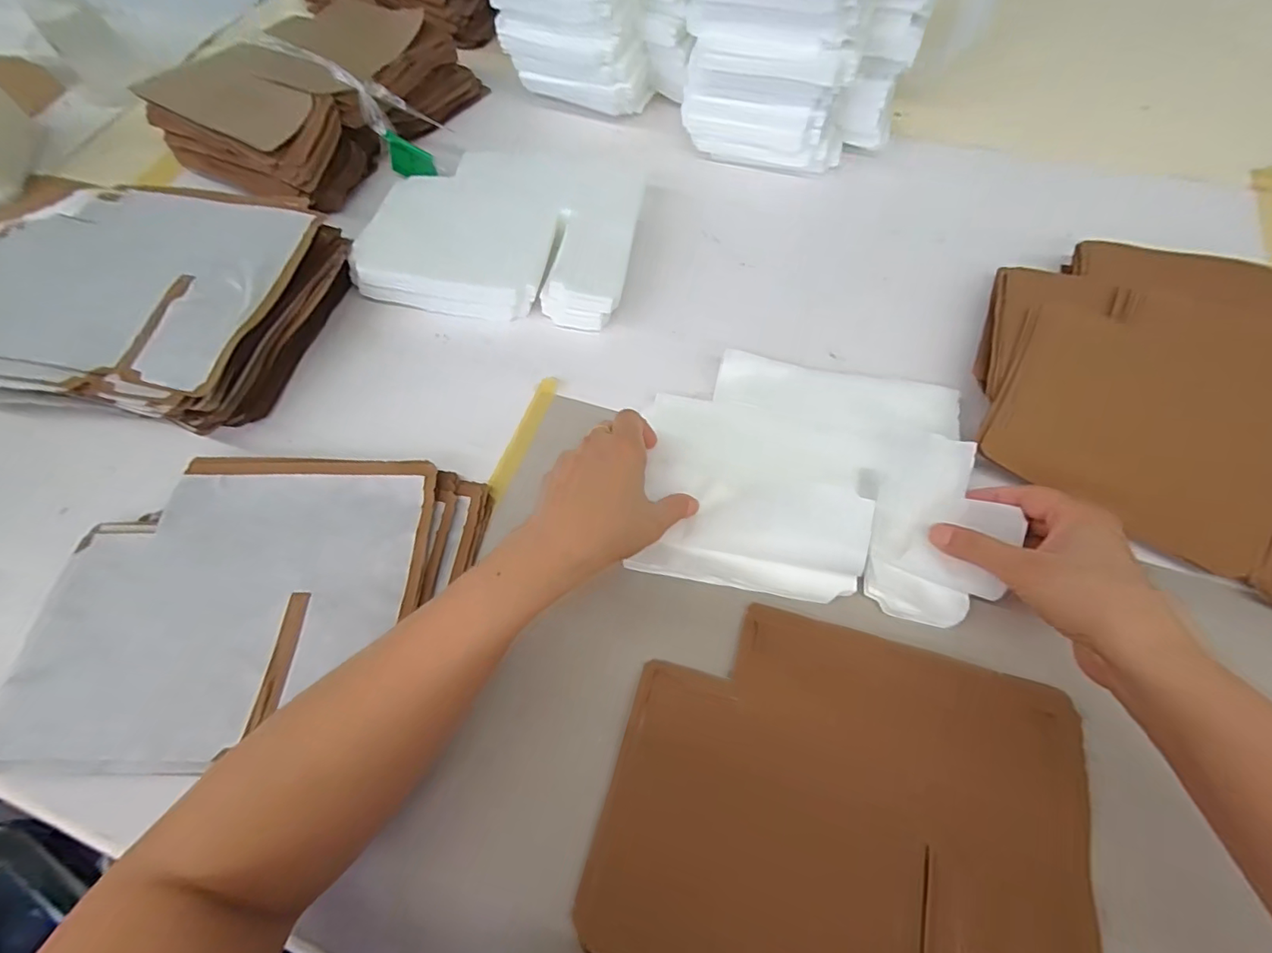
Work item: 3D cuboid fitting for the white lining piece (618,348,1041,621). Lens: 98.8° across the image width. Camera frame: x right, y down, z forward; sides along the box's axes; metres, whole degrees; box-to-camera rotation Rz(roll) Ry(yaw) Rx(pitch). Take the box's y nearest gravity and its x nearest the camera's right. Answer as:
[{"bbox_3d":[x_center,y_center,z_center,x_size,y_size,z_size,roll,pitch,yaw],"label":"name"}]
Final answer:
[{"bbox_3d":[0.123,-0.010,0.386,0.222,0.036,0.187,9,62,5],"label":"white lining piece"}]

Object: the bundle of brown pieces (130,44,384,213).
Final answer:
[{"bbox_3d":[-0.377,-0.355,0.547,0.213,0.070,0.120,29,66,14],"label":"bundle of brown pieces"}]

